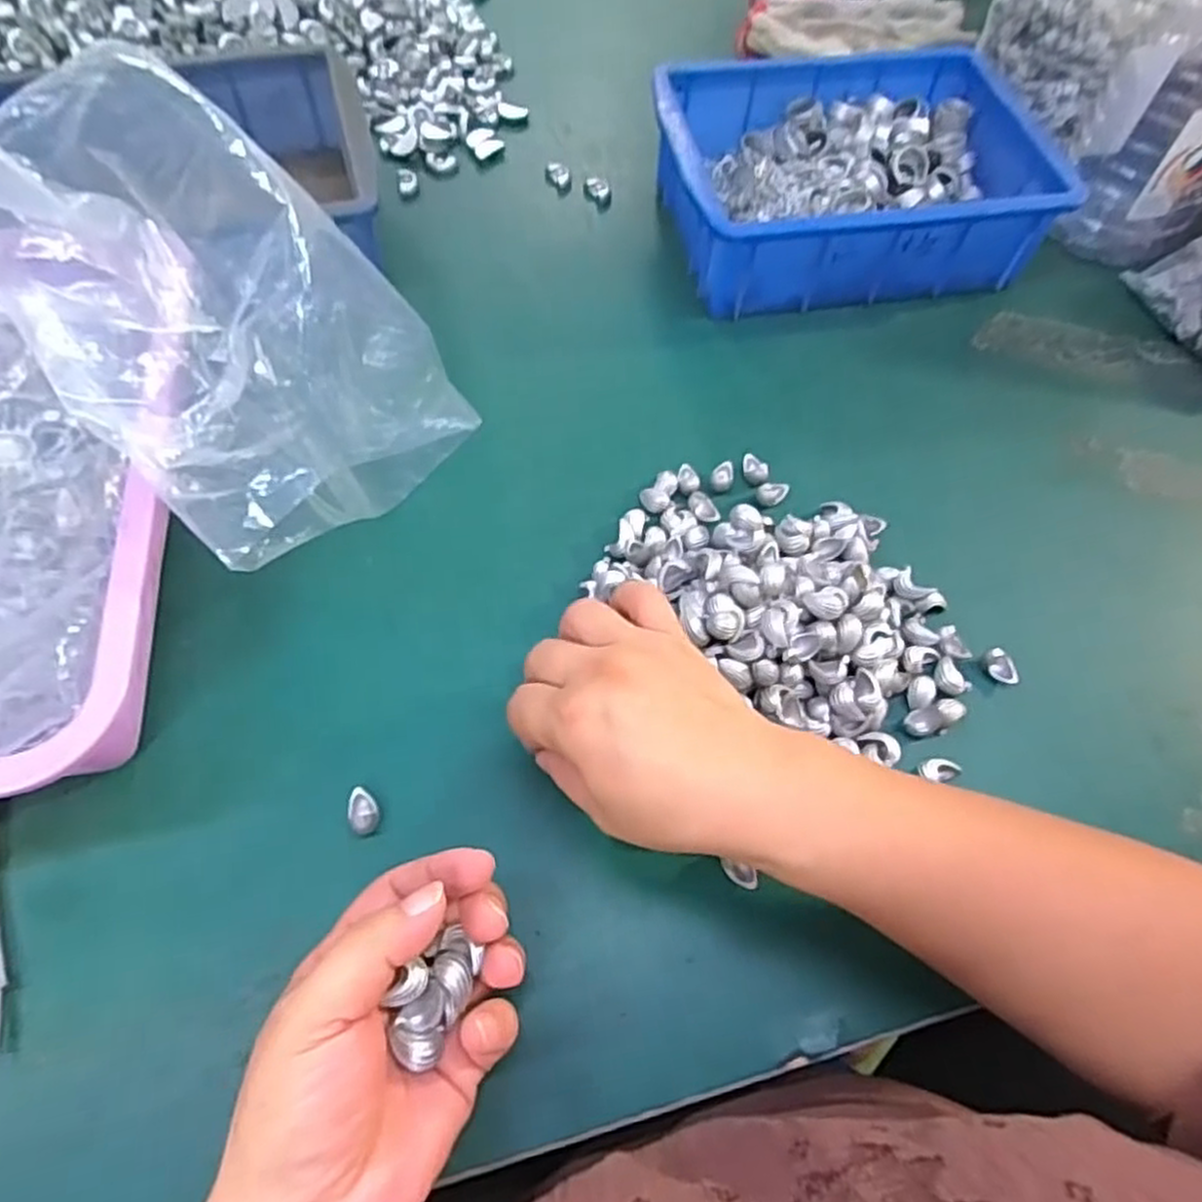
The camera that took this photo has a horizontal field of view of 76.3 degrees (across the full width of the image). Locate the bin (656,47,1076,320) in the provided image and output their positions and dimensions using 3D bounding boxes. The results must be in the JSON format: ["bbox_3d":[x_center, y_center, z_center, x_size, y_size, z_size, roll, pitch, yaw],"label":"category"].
[{"bbox_3d":[0.164,-0.285,0.526,0.239,0.079,0.177,-7,61,-6],"label":"bin"}]

